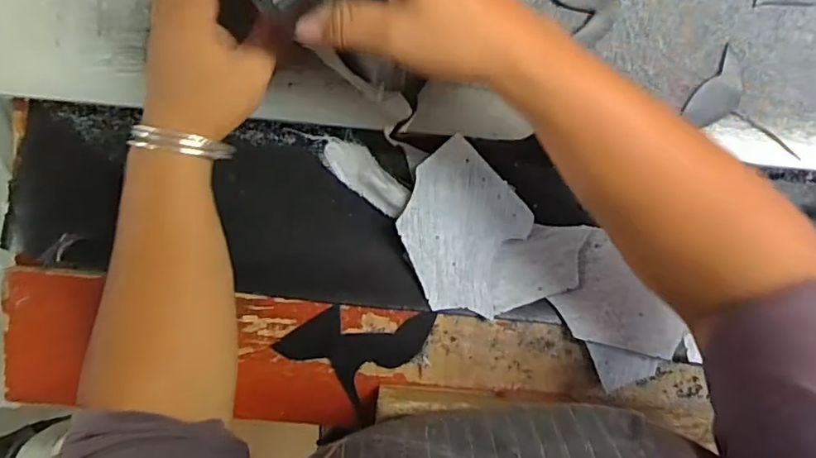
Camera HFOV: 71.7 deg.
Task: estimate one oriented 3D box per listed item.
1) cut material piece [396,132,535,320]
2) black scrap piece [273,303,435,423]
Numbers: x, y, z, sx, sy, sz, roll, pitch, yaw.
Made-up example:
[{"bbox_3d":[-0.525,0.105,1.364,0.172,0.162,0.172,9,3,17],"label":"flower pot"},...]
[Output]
[{"bbox_3d":[0.041,0.004,0.435,0.113,0.015,0.104,44,96,-5],"label":"cut material piece"},{"bbox_3d":[-0.039,0.088,0.451,0.087,0.006,0.101,43,96,-5],"label":"black scrap piece"}]

